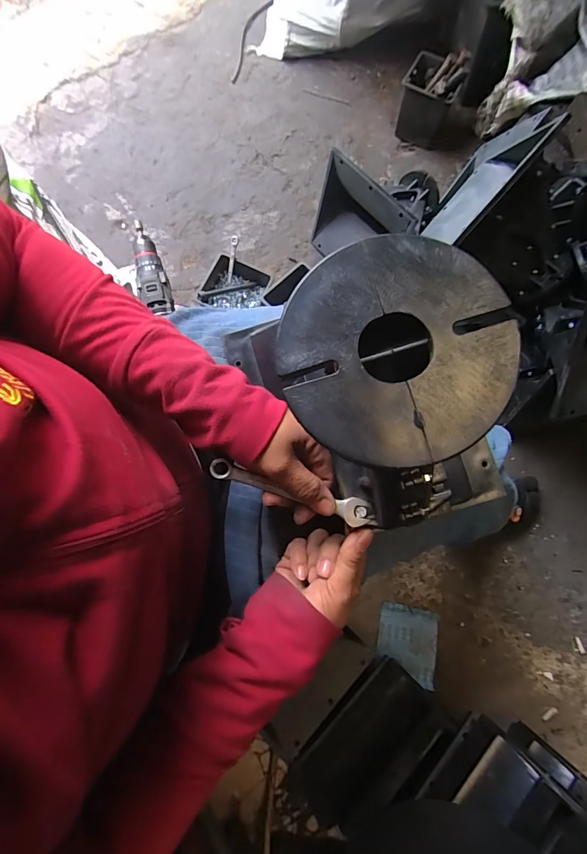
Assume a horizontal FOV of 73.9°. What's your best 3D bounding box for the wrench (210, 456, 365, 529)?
[{"bbox_3d":[-0.003,0.053,0.317,0.133,0.006,0.022,17,78,0],"label":"wrench"}]

